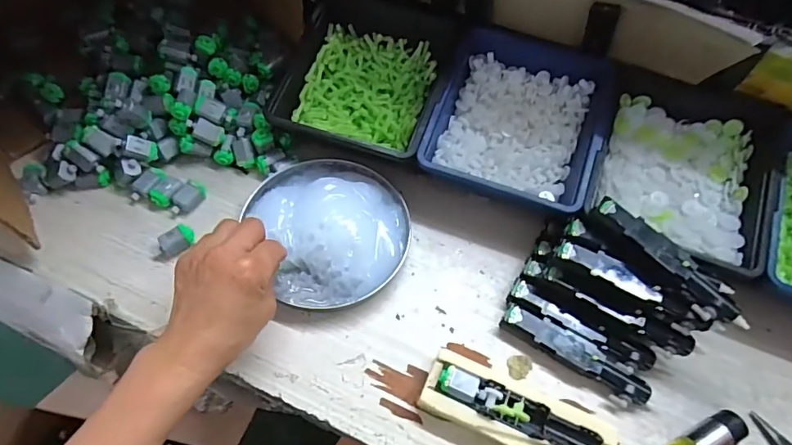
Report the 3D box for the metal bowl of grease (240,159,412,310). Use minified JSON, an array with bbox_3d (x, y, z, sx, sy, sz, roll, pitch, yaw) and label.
[{"bbox_3d":[-0.056,0.001,0.422,0.125,0.027,0.142,-25,65,-16],"label":"metal bowl of grease"}]

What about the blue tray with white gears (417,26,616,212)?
[{"bbox_3d":[0.113,-0.096,0.439,0.149,0.040,0.164,19,61,7],"label":"blue tray with white gears"}]

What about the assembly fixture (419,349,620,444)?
[{"bbox_3d":[0.090,0.141,0.350,0.139,0.029,0.052,24,62,9],"label":"assembly fixture"}]

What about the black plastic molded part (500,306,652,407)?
[{"bbox_3d":[0.140,0.105,0.377,0.119,0.020,0.027,31,63,13],"label":"black plastic molded part"}]

